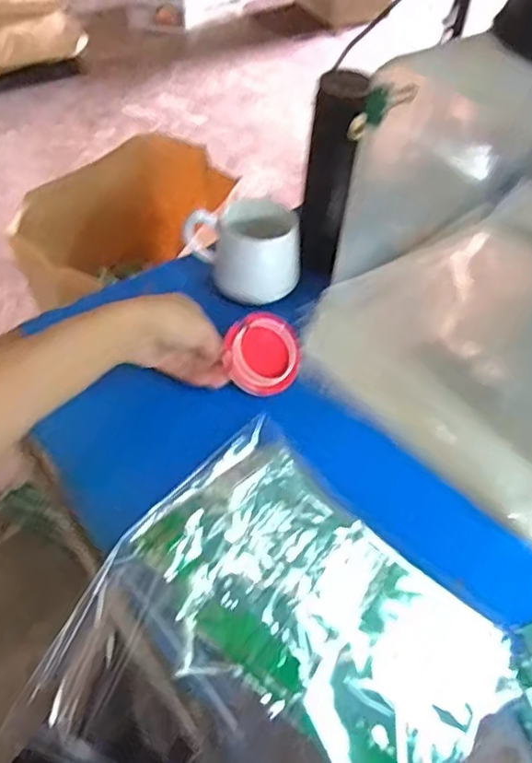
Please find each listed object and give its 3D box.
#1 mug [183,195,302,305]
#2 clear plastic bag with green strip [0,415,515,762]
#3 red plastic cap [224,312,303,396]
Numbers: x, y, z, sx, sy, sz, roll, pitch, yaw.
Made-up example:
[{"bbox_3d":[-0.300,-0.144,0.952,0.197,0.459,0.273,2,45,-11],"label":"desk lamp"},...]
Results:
[{"bbox_3d":[-0.024,-0.146,0.656,0.117,0.094,0.075,-12,52,-12],"label":"mug"},{"bbox_3d":[-0.006,0.219,0.441,0.294,0.072,0.295,36,58,25],"label":"clear plastic bag with green strip"},{"bbox_3d":[-0.002,-0.028,0.605,0.081,0.017,0.081,-36,97,-17],"label":"red plastic cap"}]

